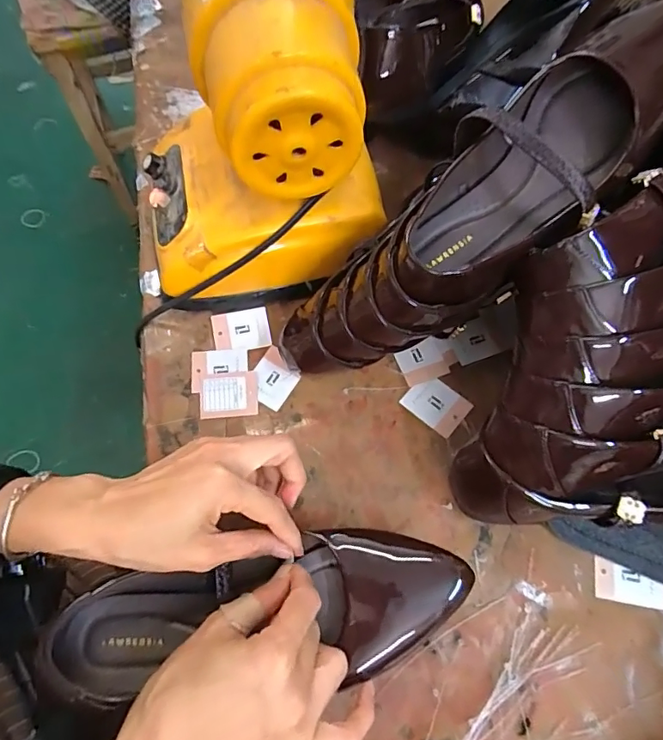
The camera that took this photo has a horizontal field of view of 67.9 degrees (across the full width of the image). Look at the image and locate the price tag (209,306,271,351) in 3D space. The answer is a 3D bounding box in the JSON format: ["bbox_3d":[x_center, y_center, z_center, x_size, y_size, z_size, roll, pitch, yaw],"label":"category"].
[{"bbox_3d":[-0.082,-0.035,0.446,0.050,0.005,0.039,-12,67,-4],"label":"price tag"}]

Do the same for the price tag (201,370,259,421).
[{"bbox_3d":[-0.088,0.021,0.420,0.049,0.004,0.037,-5,67,-2],"label":"price tag"}]

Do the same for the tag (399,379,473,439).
[{"bbox_3d":[0.089,0.029,0.418,0.050,0.004,0.038,38,73,15],"label":"tag"}]

